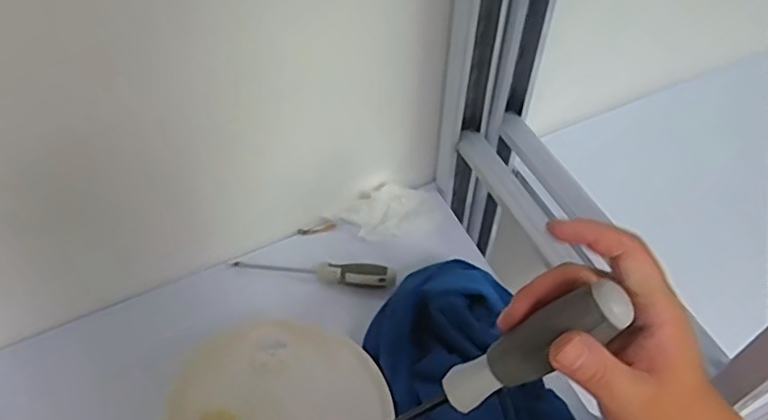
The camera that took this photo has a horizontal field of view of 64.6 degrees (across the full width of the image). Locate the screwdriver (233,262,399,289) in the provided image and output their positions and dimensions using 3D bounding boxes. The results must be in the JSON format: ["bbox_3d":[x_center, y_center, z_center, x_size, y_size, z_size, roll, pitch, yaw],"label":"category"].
[{"bbox_3d":[-0.081,0.067,0.699,0.189,0.023,0.026,7,54,5],"label":"screwdriver"}]

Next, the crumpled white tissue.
[{"bbox_3d":[0.006,0.001,0.741,0.117,0.035,0.062,-9,54,-6],"label":"crumpled white tissue"}]

